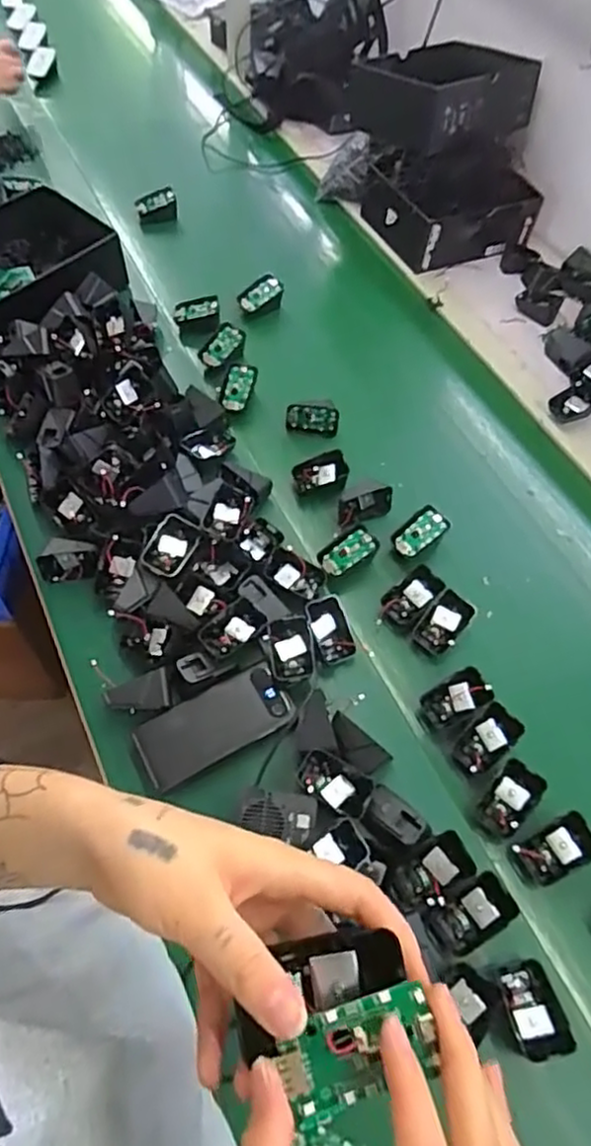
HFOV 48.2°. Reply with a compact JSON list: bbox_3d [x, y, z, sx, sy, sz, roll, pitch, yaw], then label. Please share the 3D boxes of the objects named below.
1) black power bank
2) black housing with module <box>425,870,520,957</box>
[{"bbox_3d":[-0.080,0.152,0.659,0.153,0.013,0.067,-23,63,-18],"label":"black power bank"},{"bbox_3d":[0.153,0.304,0.584,0.067,0.056,0.043,-26,64,-20],"label":"black housing with module"}]

